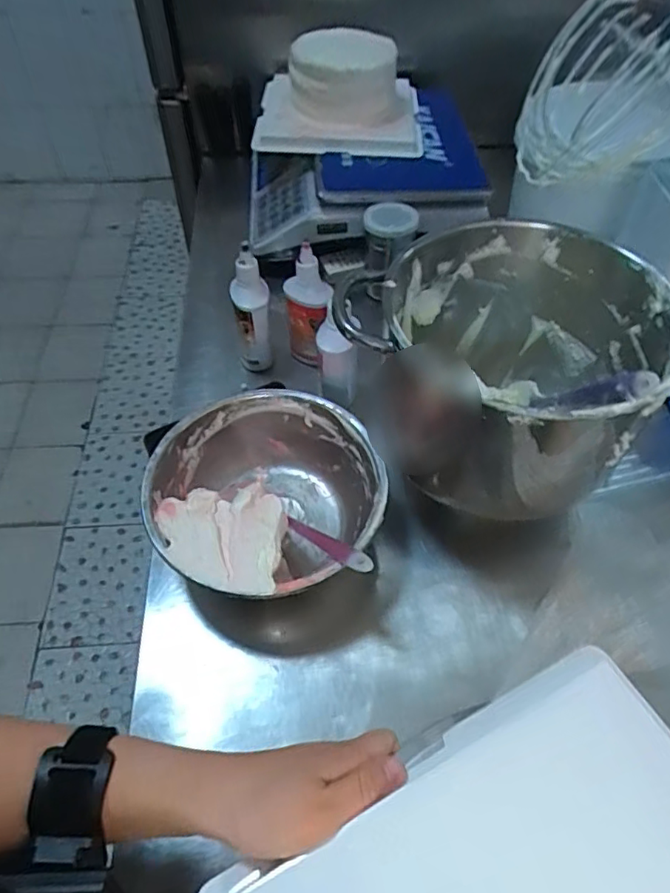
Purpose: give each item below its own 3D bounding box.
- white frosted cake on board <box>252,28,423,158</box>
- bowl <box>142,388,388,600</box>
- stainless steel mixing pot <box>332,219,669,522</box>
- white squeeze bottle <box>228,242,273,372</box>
[{"bbox_3d":[0.009,-0.526,0.818,0.232,0.135,0.225,2,55,0],"label":"white frosted cake on board"},{"bbox_3d":[-0.064,0.055,0.542,0.198,0.094,0.204,1,53,-1],"label":"bowl"},{"bbox_3d":[0.151,-0.062,0.508,0.219,0.174,0.227,1,53,-1],"label":"stainless steel mixing pot"},{"bbox_3d":[-0.095,-0.149,0.654,0.041,0.143,0.042,-6,53,-6],"label":"white squeeze bottle"}]

